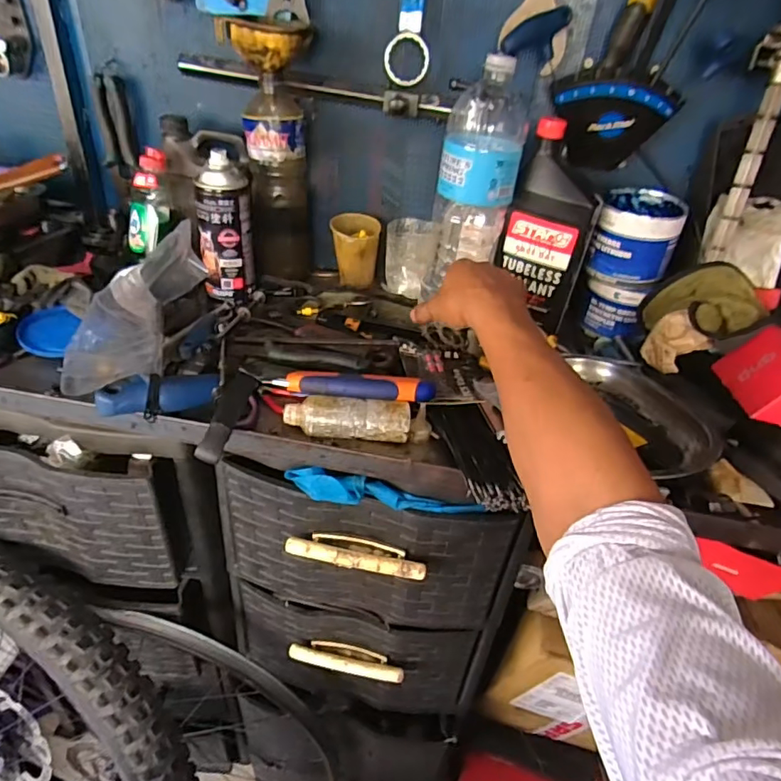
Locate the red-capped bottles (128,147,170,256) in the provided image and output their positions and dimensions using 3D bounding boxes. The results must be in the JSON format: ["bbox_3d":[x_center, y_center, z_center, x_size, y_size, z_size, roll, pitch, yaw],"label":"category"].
[{"bbox_3d":[-0.318,-0.247,0.691,0.042,0.131,0.030,14,12,11],"label":"red-capped bottles"}]

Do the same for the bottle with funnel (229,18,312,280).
[{"bbox_3d":[-0.149,-0.298,0.687,0.084,0.298,0.094,3,36,-4],"label":"bottle with funnel"}]

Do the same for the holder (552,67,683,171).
[{"bbox_3d":[0.261,-0.322,0.628,0.135,0.104,0.046,5,36,-1],"label":"holder"}]

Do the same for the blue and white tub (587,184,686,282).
[{"bbox_3d":[0.305,-0.193,0.657,0.094,0.090,0.098,17,37,14],"label":"blue and white tub"}]

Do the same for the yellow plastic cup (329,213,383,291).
[{"bbox_3d":[-0.052,-0.198,0.748,0.066,0.091,0.058,3,36,-4],"label":"yellow plastic cup"}]

